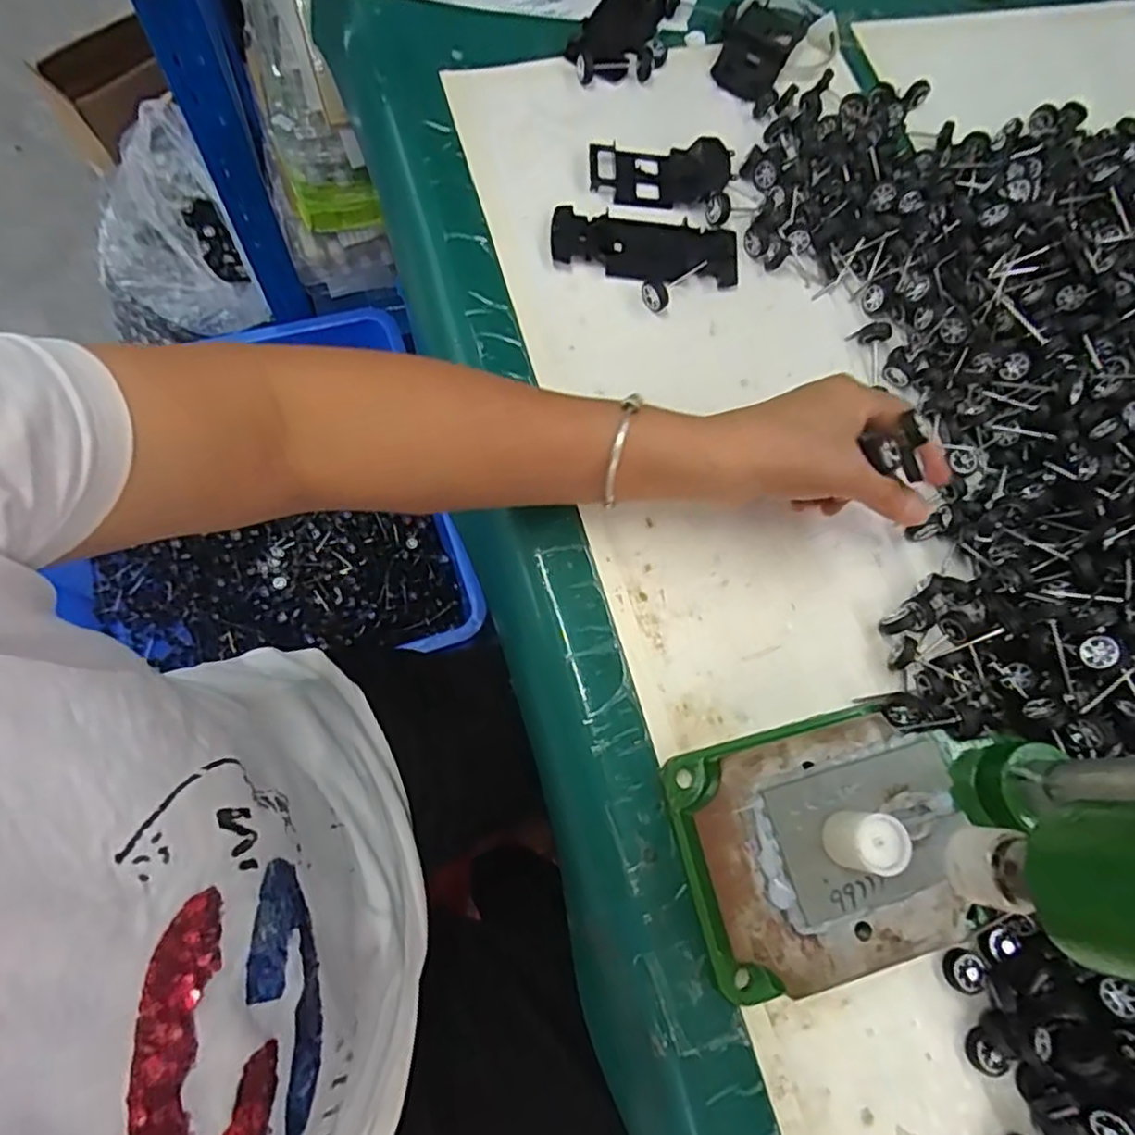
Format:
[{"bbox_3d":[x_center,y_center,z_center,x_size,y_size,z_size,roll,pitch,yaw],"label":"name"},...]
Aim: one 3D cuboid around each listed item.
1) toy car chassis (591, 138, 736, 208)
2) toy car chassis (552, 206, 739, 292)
[{"bbox_3d":[0.063,-0.273,0.471,0.094,0.013,0.046,-1,73,-3],"label":"toy car chassis"},{"bbox_3d":[0.053,-0.213,0.455,0.124,0.010,0.051,6,72,-5],"label":"toy car chassis"}]

